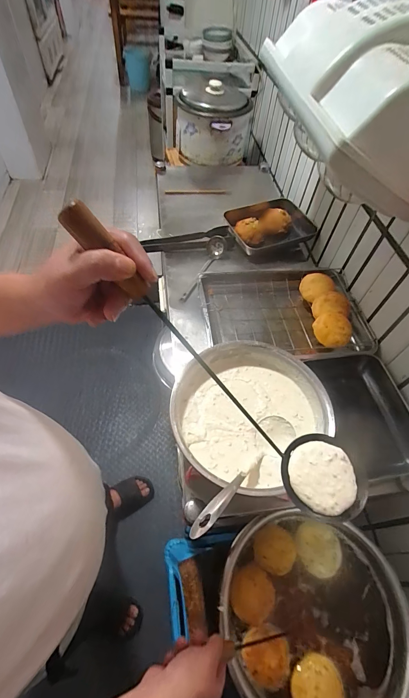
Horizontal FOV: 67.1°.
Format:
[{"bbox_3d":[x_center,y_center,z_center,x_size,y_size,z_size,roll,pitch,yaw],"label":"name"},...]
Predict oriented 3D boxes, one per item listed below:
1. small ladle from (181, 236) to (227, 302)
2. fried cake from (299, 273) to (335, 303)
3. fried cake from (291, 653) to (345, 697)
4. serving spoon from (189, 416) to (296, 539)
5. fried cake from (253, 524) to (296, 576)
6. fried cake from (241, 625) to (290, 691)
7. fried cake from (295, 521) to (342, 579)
[{"bbox_3d":[0.001,-0.228,0.860,0.058,0.045,0.249,20,57,9],"label":"small ladle"},{"bbox_3d":[0.285,-0.154,0.797,0.074,0.051,0.080,2,56,-3],"label":"fried cake"},{"bbox_3d":[0.195,0.582,0.523,0.084,0.019,0.086,2,56,-3],"label":"fried cake"},{"bbox_3d":[0.067,0.193,0.488,0.068,0.042,0.261,37,39,19],"label":"serving spoon"},{"bbox_3d":[0.143,0.407,0.630,0.079,0.021,0.083,2,56,-3],"label":"fried cake"},{"bbox_3d":[0.111,0.538,0.539,0.077,0.026,0.084,2,56,-3],"label":"fried cake"},{"bbox_3d":[0.237,0.415,0.641,0.097,0.013,0.094,9,56,1],"label":"fried cake"}]

